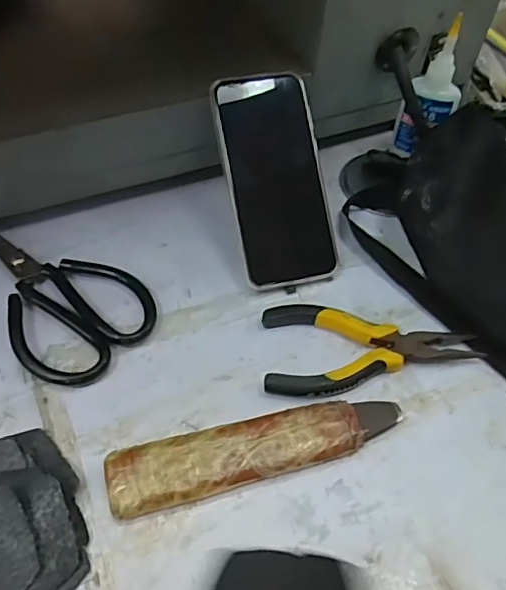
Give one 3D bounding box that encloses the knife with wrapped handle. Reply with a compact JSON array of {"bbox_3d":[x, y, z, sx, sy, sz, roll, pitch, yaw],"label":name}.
[{"bbox_3d":[0.005,0.096,0.352,0.186,0.013,0.039,-11,56,-13],"label":"knife with wrapped handle"}]

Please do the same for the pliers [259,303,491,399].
[{"bbox_3d":[0.084,0.042,0.403,0.149,0.021,0.067,2,54,-3],"label":"pliers"}]

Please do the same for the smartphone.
[{"bbox_3d":[0.019,-0.090,0.437,0.076,0.011,0.163,-12,92,-13],"label":"smartphone"}]

